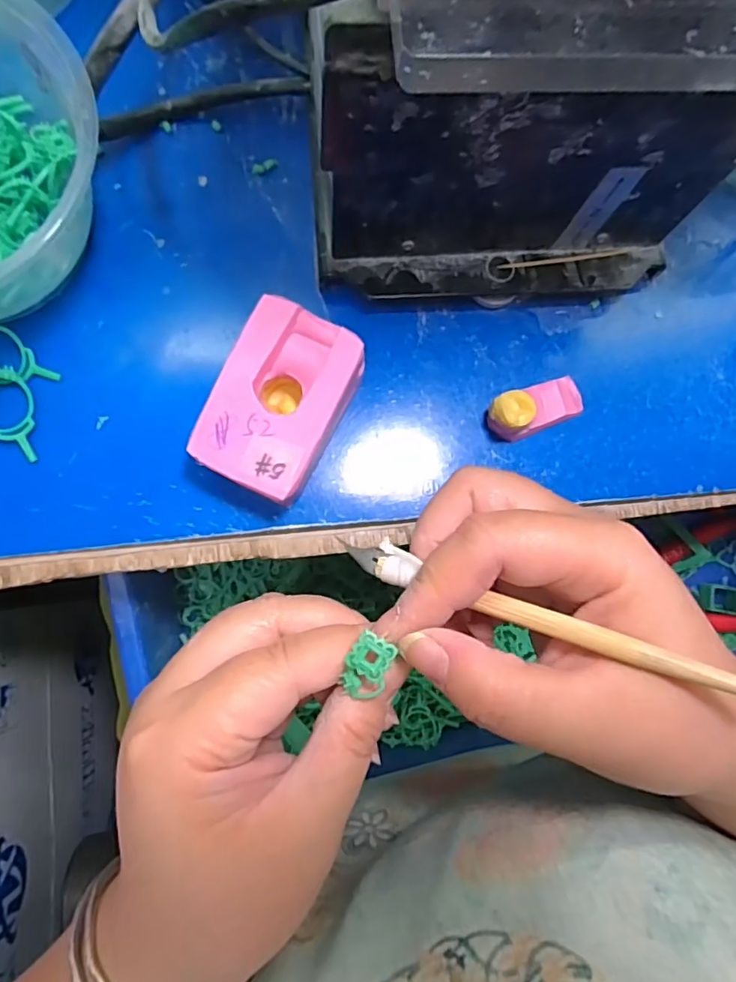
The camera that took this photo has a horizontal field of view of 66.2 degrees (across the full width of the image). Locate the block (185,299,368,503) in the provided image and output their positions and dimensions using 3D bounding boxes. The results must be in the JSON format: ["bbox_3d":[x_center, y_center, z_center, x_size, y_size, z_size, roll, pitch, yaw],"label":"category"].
[{"bbox_3d":[-0.036,-0.034,0.231,0.048,0.038,0.070,27,81,-1],"label":"block"}]

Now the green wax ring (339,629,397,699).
[{"bbox_3d":[0.000,0.048,0.153,0.012,0.007,0.017,16,83,-3],"label":"green wax ring"}]

